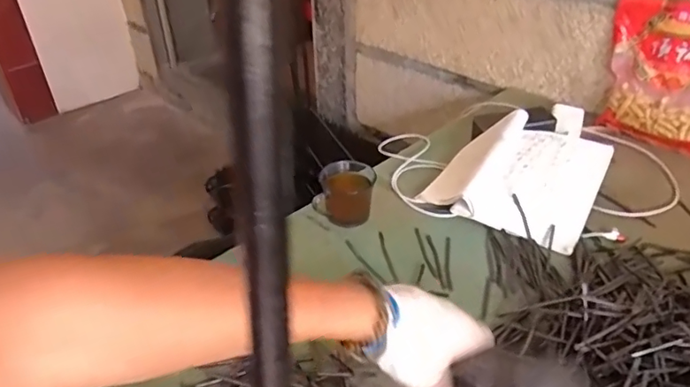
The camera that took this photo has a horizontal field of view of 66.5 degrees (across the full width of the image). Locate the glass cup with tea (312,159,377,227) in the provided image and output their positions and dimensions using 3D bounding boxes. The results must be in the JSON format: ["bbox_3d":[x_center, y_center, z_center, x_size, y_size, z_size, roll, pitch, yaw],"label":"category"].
[{"bbox_3d":[0.002,0.001,0.739,0.078,0.072,0.080,2,36,5],"label":"glass cup with tea"}]

